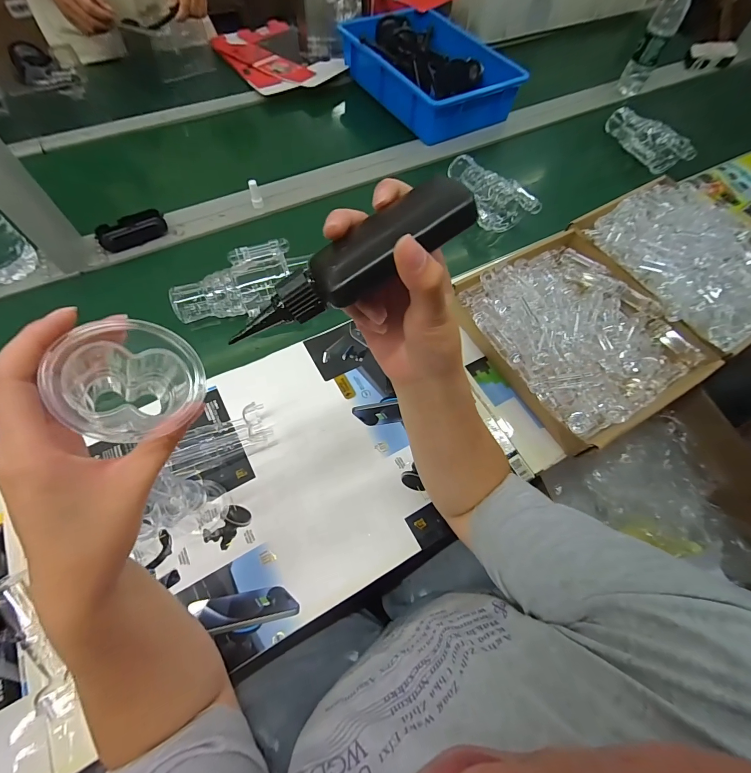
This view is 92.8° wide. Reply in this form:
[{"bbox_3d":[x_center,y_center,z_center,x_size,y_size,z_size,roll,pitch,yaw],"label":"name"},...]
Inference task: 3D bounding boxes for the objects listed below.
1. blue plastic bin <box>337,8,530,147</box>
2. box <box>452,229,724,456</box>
[{"bbox_3d":[0.132,-0.778,0.873,0.275,0.084,0.406,-29,68,-17],"label":"blue plastic bin"},{"bbox_3d":[0.304,-0.091,0.540,0.286,0.055,0.308,-26,67,-16],"label":"box"}]

